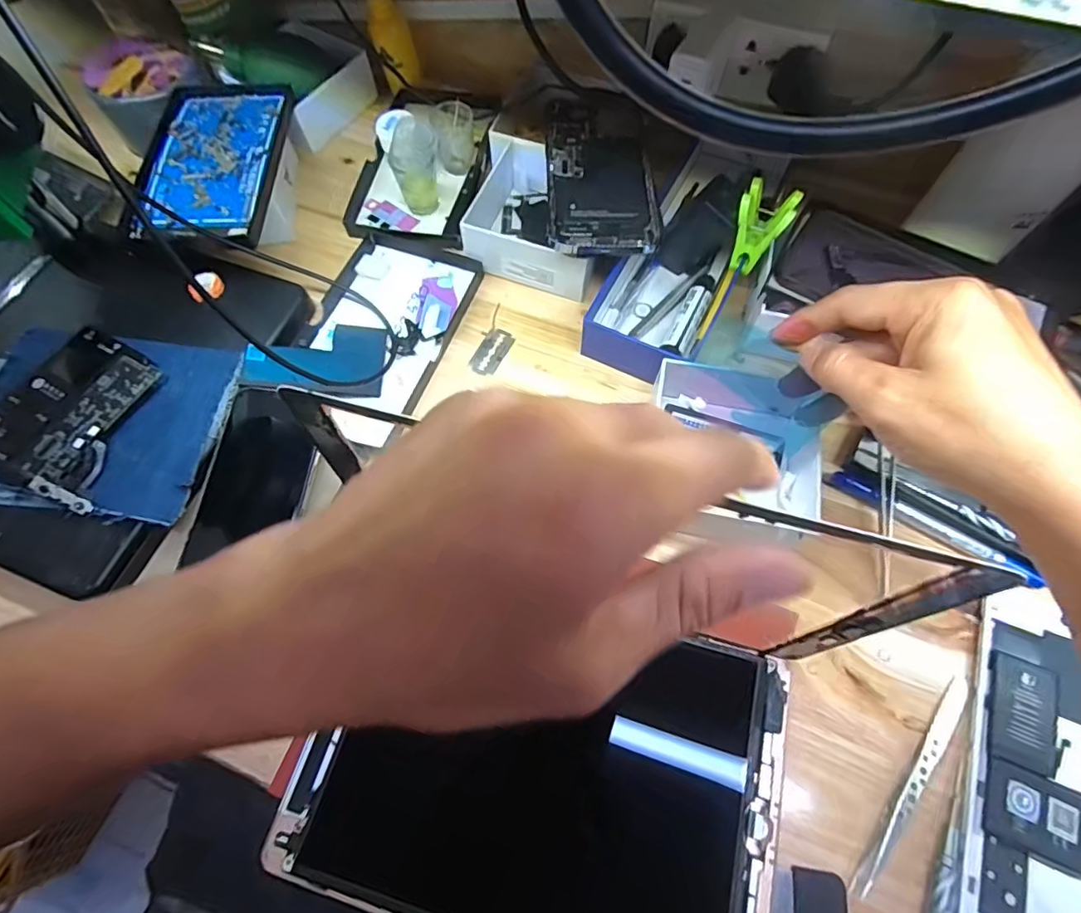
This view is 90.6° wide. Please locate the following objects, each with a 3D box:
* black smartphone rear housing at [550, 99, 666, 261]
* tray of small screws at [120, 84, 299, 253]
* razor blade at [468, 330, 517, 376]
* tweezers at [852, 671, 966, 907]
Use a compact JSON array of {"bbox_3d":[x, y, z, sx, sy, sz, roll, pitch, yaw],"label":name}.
[{"bbox_3d":[0.045,-0.212,0.402,0.079,0.010,0.150,0,67,1],"label":"black smartphone rear housing"},{"bbox_3d":[-0.262,-0.245,0.434,0.104,0.016,0.177,4,68,-2],"label":"tray of small screws"},{"bbox_3d":[-0.038,-0.082,0.416,0.023,0.004,0.042,25,70,12],"label":"razor blade"},{"bbox_3d":[0.203,0.174,0.285,0.011,0.011,0.130,37,73,16],"label":"tweezers"}]

